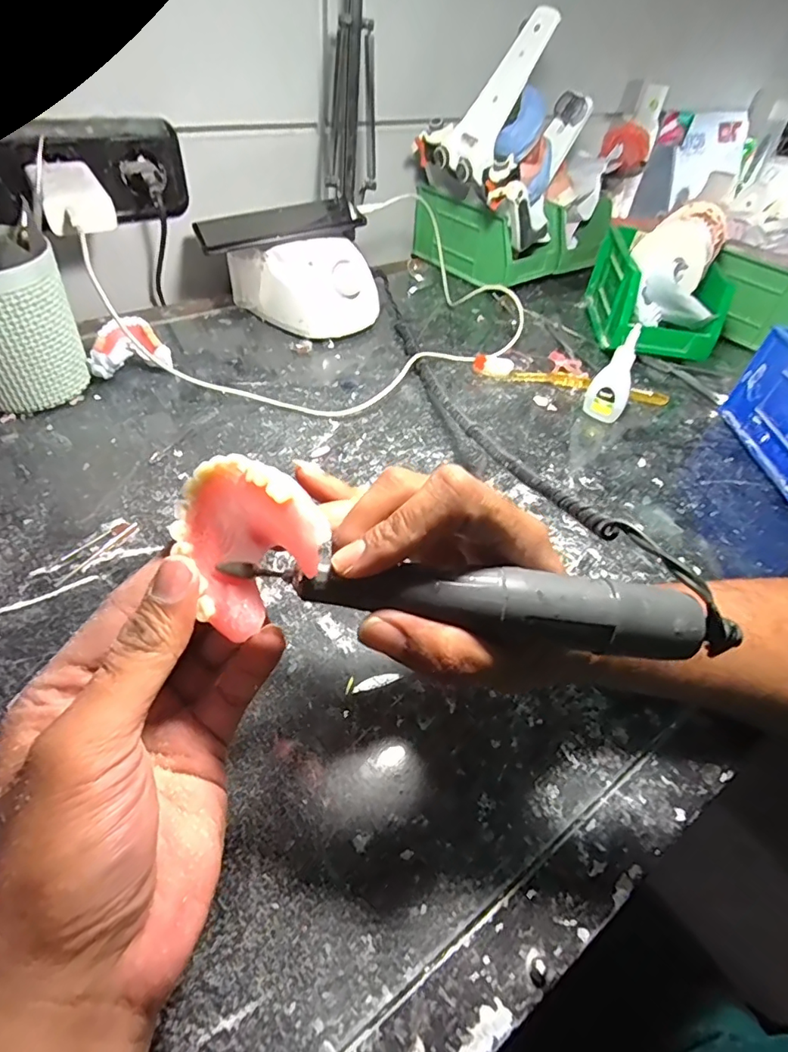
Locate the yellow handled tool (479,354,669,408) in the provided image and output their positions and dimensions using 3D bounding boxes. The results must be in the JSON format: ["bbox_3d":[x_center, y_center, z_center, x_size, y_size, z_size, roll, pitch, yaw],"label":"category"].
[{"bbox_3d":[0.172,-0.143,0.505,0.187,0.016,0.018,12,47,4],"label":"yellow handled tool"}]

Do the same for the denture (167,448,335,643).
[{"bbox_3d":[-0.051,0.003,0.185,0.058,0.052,0.022,47,16,18],"label":"denture"}]

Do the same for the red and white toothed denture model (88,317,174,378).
[{"bbox_3d":[-0.230,-0.152,0.454,0.064,0.036,0.051,-11,50,-17],"label":"red and white toothed denture model"}]

